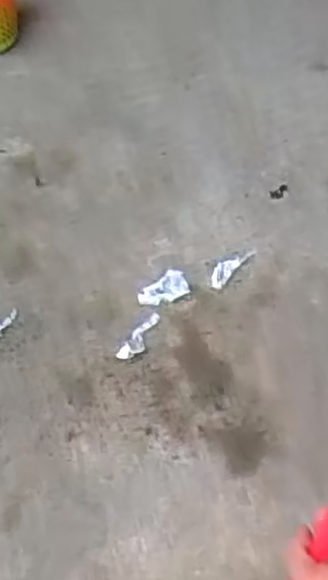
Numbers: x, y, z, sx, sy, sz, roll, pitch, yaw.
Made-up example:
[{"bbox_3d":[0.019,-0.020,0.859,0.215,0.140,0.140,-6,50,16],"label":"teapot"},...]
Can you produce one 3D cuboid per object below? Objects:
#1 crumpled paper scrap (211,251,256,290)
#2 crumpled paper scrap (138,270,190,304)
[{"bbox_3d":[0.143,-0.053,1.638,0.042,0.011,0.142,31,60,20],"label":"crumpled paper scrap"},{"bbox_3d":[0.003,0.000,1.594,0.111,0.004,0.069,-36,63,-23],"label":"crumpled paper scrap"}]

